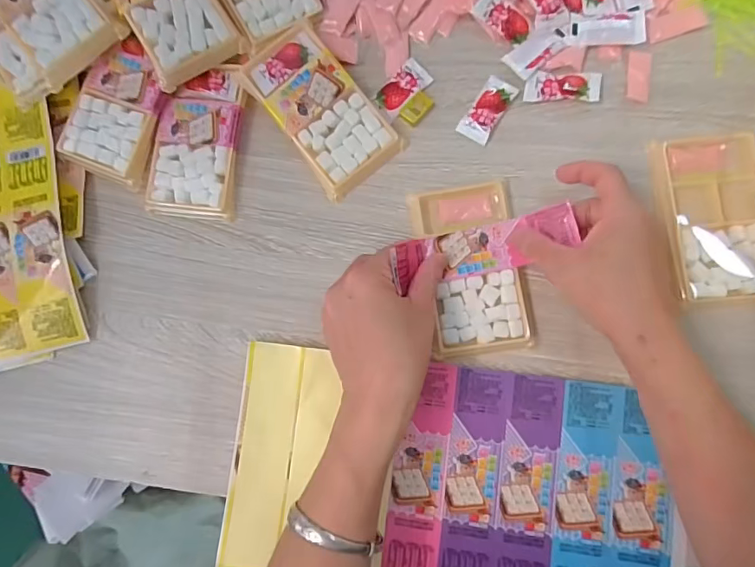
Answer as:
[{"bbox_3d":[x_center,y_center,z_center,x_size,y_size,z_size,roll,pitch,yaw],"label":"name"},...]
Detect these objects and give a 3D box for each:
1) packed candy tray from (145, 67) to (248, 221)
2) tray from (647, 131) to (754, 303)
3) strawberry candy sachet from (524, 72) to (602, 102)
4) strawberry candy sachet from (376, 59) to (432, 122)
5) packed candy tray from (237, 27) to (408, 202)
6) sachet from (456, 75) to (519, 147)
[{"bbox_3d":[-0.150,-0.118,0.402,0.070,0.016,0.123,7,82,5],"label":"packed candy tray"},{"bbox_3d":[0.257,-0.052,0.367,0.075,0.011,0.128,-6,82,4],"label":"tray"},{"bbox_3d":[0.150,-0.159,0.389,0.058,0.004,0.024,2,82,5],"label":"strawberry candy sachet"},{"bbox_3d":[0.021,-0.161,0.402,0.027,0.004,0.051,44,86,9],"label":"strawberry candy sachet"},{"bbox_3d":[-0.045,-0.145,0.393,0.076,0.019,0.134,-37,81,-2],"label":"packed candy tray"},{"bbox_3d":[0.090,-0.143,0.393,0.026,0.008,0.055,32,86,8],"label":"sachet"}]

